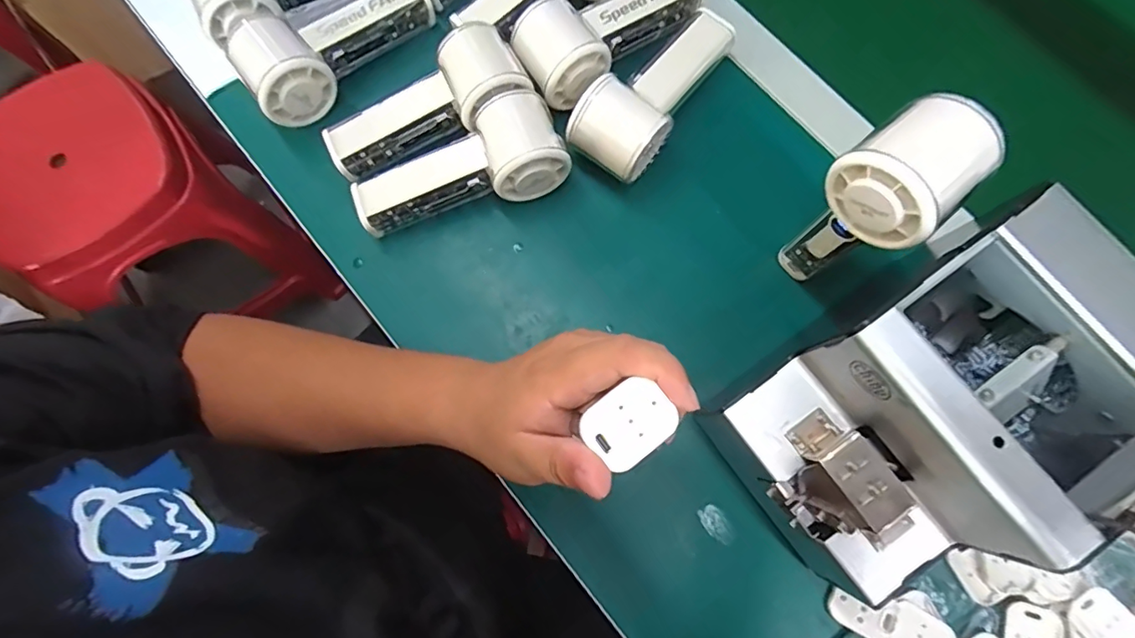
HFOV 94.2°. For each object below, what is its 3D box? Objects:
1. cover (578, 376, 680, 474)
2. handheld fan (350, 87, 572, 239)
[{"bbox_3d":[0.026,0.044,0.222,0.036,0.004,0.029,-37,80,-8],"label":"cover"},{"bbox_3d":[-0.080,-0.106,0.382,0.151,0.056,0.062,-23,78,-5],"label":"handheld fan"}]

